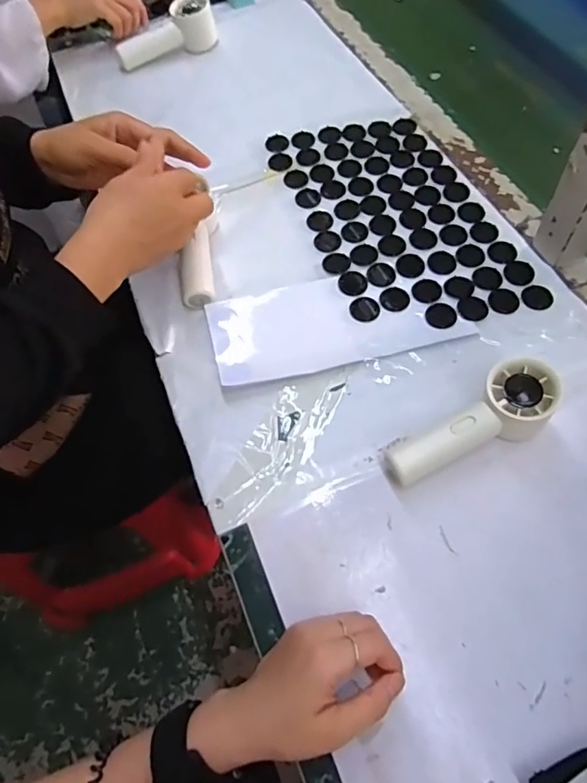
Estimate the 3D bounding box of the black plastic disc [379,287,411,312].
[{"bbox_3d":[0.103,-0.094,0.540,0.029,0.004,0.031,14,63,11],"label":"black plastic disc"}]

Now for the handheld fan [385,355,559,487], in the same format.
[{"bbox_3d":[0.145,0.030,0.437,0.146,0.051,0.055,-27,63,-11],"label":"handheld fan"}]

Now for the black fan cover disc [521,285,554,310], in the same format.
[{"bbox_3d":[0.244,-0.095,0.530,0.029,0.004,0.029,-2,61,3],"label":"black fan cover disc"}]

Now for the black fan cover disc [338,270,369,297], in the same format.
[{"bbox_3d":[0.062,-0.114,0.552,0.029,0.004,0.033,-17,62,-6],"label":"black fan cover disc"}]

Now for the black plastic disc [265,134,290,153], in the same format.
[{"bbox_3d":[-0.021,-0.316,0.676,0.029,0.004,0.034,-4,61,1],"label":"black plastic disc"}]

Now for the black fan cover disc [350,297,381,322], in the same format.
[{"bbox_3d":[0.072,-0.084,0.534,0.029,0.004,0.030,-2,61,3],"label":"black fan cover disc"}]

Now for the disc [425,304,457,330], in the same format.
[{"bbox_3d":[0.146,-0.076,0.523,0.029,0.004,0.032,21,65,14],"label":"disc"}]

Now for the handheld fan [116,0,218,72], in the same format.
[{"bbox_3d":[-0.185,-0.516,0.769,0.146,0.054,0.061,-31,64,-13],"label":"handheld fan"}]

